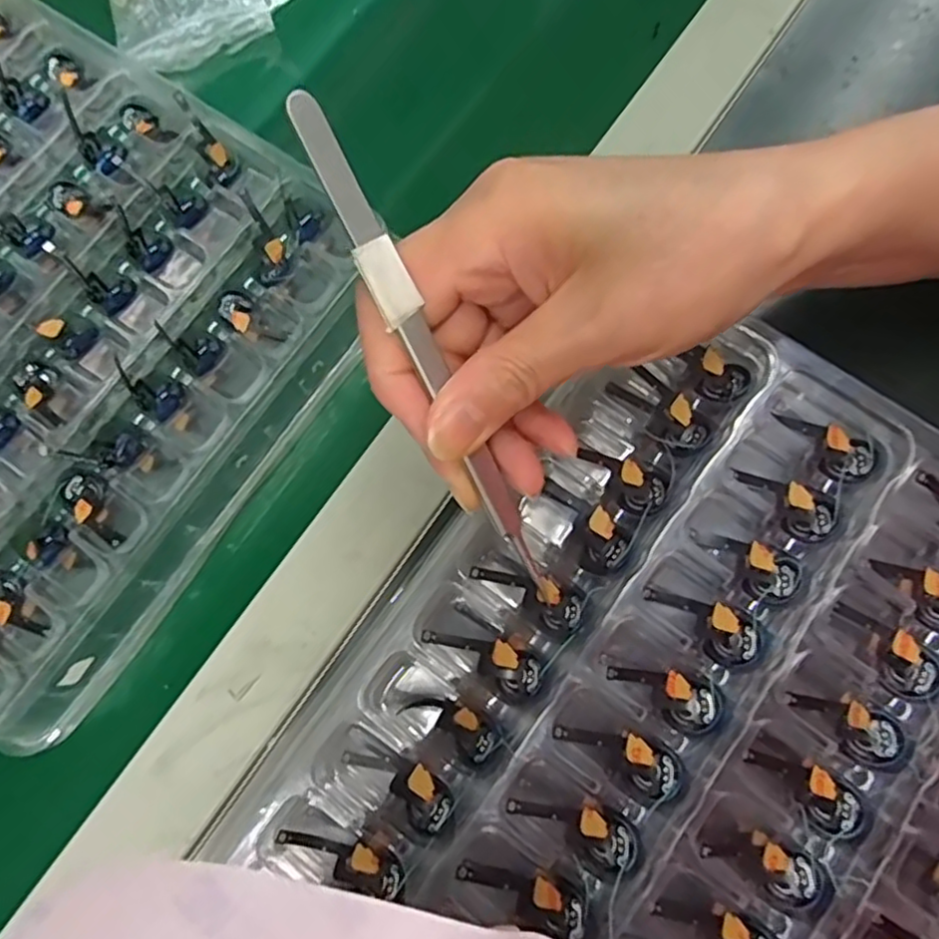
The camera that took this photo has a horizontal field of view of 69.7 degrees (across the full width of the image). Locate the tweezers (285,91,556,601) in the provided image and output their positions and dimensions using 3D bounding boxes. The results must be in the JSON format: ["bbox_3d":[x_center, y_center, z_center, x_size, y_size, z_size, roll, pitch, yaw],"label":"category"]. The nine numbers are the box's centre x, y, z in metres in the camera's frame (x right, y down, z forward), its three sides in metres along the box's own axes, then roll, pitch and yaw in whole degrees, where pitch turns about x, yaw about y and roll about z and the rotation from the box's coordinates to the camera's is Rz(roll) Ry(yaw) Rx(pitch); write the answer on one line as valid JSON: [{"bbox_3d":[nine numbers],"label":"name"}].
[{"bbox_3d":[-0.007,-0.022,0.184,0.010,0.006,0.152,-30,114,-6],"label":"tweezers"}]

